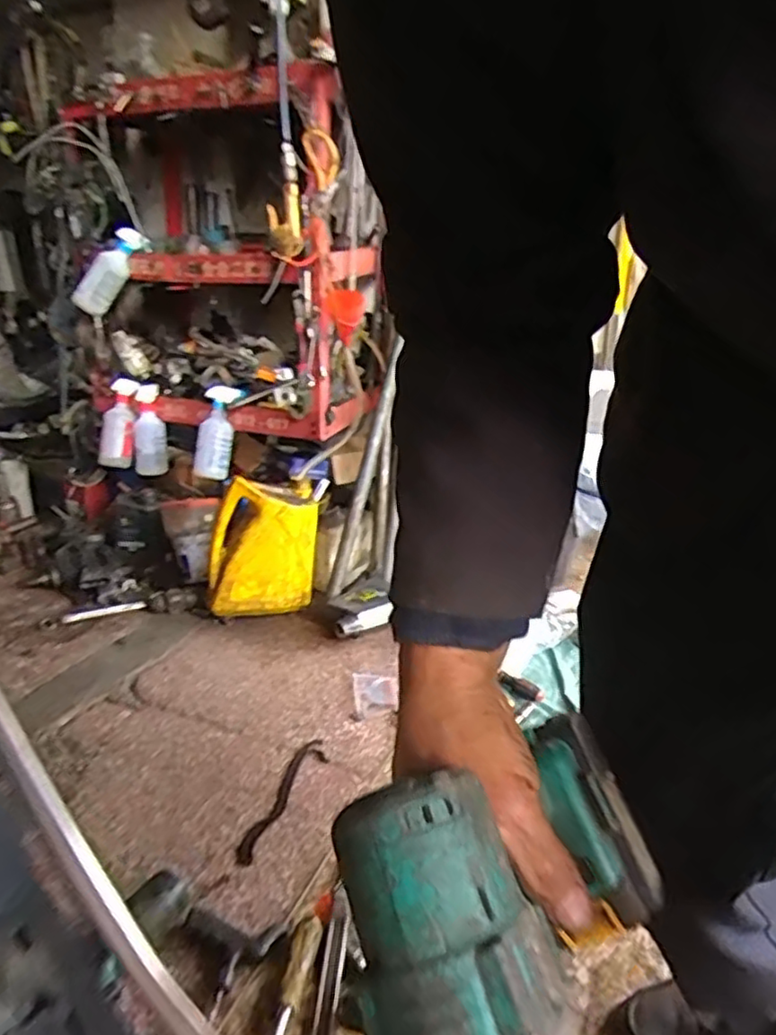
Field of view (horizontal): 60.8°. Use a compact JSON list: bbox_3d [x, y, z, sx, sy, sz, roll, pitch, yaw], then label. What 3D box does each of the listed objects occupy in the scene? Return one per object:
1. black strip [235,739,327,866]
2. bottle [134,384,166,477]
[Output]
[{"bbox_3d":[-0.157,0.405,0.975,0.054,0.007,0.256,9,21,21],"label":"black strip"},{"bbox_3d":[-0.607,-0.213,1.675,0.078,0.215,0.058,-5,20,-17],"label":"bottle"}]

